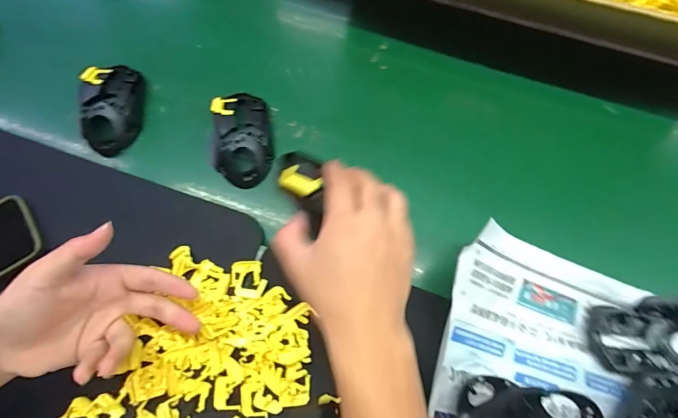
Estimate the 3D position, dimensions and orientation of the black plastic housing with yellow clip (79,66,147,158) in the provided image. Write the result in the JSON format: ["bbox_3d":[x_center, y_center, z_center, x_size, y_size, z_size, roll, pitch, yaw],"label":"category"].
[{"bbox_3d":[-0.268,-0.122,0.440,0.063,0.035,0.113,-2,70,-1],"label":"black plastic housing with yellow clip"}]

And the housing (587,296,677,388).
[{"bbox_3d":[0.300,0.125,0.358,0.117,0.037,0.075,-9,71,-4],"label":"housing"}]

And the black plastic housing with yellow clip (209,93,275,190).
[{"bbox_3d":[-0.111,-0.085,0.429,0.066,0.030,0.113,-6,71,-2],"label":"black plastic housing with yellow clip"}]

